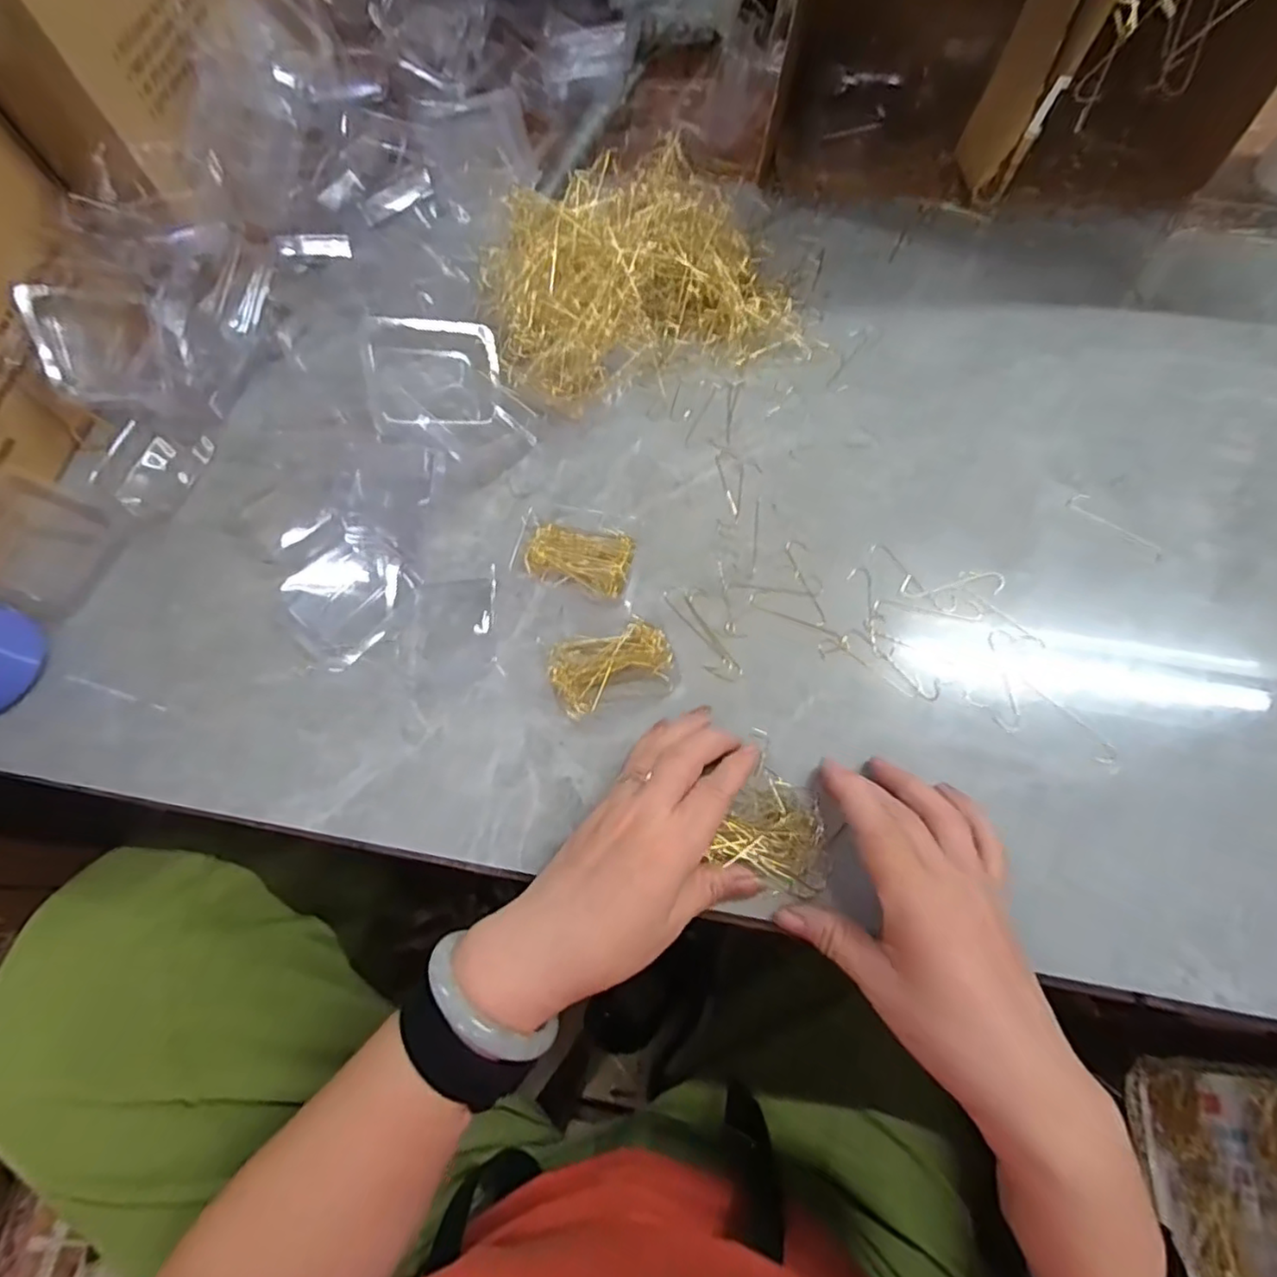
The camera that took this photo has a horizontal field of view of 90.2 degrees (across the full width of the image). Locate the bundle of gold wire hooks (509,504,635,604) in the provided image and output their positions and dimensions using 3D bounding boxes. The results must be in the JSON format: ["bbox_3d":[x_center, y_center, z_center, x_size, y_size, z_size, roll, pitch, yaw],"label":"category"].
[{"bbox_3d":[-0.041,-0.053,0.413,0.075,0.015,0.046,11,67,8],"label":"bundle of gold wire hooks"}]

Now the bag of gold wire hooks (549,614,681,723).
[{"bbox_3d":[-0.016,0.016,0.383,0.072,0.016,0.052,-16,66,-4],"label":"bag of gold wire hooks"}]

